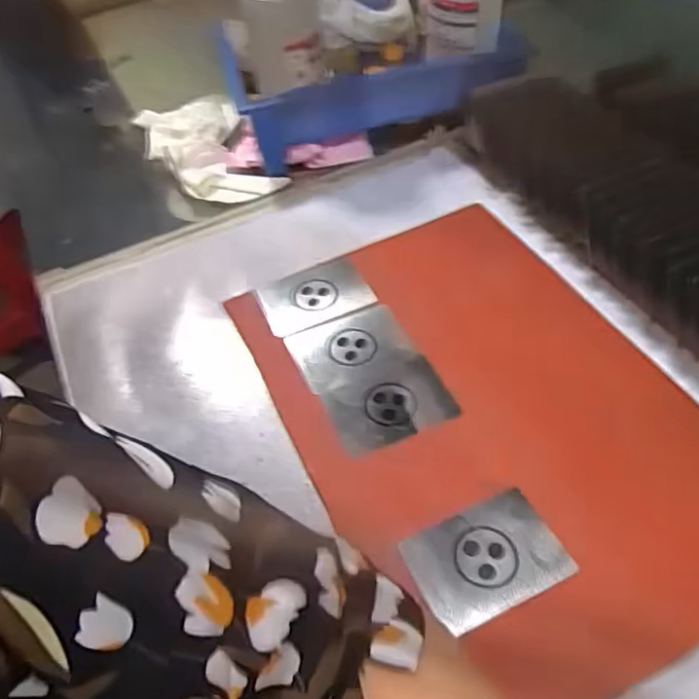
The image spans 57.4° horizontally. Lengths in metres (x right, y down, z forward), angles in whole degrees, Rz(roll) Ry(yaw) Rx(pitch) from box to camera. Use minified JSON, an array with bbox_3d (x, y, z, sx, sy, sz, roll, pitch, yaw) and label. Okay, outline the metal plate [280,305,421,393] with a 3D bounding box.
[{"bbox_3d":[0.000,-0.002,0.500,0.085,0.006,0.062,-21,51,-12],"label":"metal plate"}]

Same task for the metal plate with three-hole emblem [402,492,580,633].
[{"bbox_3d":[0.081,0.125,0.380,0.087,0.006,0.060,-21,51,-12],"label":"metal plate with three-hole emblem"}]

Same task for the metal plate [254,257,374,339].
[{"bbox_3d":[-0.031,-0.045,0.543,0.087,0.006,0.069,-21,51,-12],"label":"metal plate"}]

